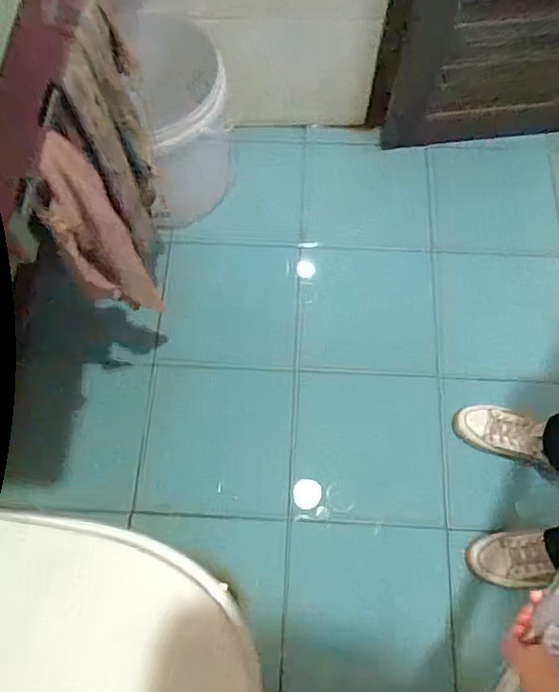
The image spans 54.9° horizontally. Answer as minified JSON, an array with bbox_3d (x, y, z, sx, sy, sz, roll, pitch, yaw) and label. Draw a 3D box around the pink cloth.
[{"bbox_3d":[-0.243,-0.136,0.732,0.083,0.339,0.065,-29,72,-11],"label":"pink cloth"}]

